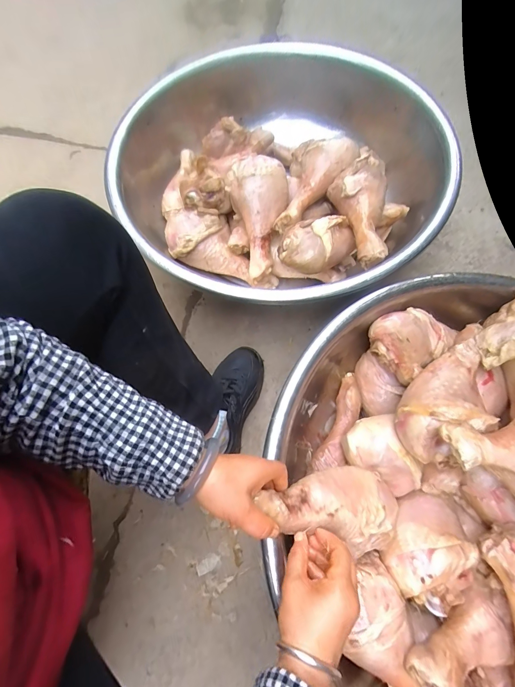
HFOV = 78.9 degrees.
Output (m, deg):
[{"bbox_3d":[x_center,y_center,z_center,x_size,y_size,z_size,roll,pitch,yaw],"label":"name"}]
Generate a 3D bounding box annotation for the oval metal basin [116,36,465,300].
[{"bbox_3d":[0.034,-0.382,0.721,0.694,0.222,0.719,-39,75,-16],"label":"oval metal basin"}]

